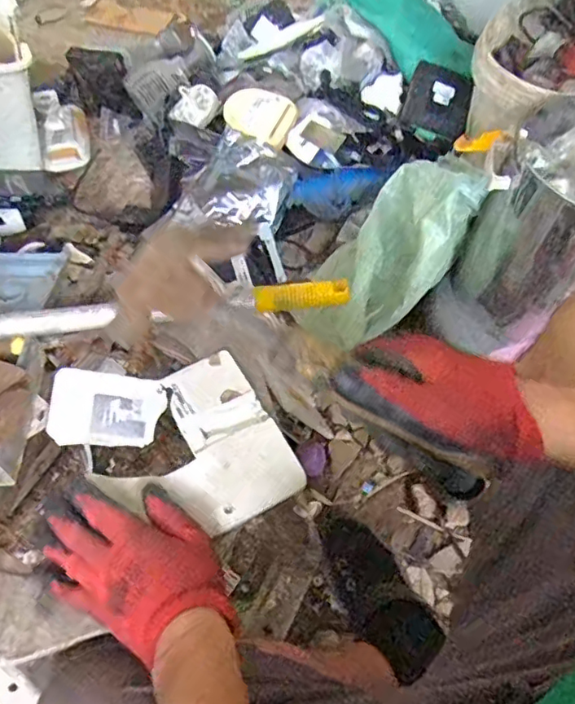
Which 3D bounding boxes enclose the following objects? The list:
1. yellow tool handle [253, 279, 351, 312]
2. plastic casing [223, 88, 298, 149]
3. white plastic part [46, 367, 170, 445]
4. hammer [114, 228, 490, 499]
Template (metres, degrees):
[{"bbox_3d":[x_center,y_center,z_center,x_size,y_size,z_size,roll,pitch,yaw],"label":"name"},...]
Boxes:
[{"bbox_3d":[0.016,-0.063,0.624,0.103,0.022,0.024,-6,56,-7],"label":"yellow tool handle"},{"bbox_3d":[-0.058,-0.491,1.171,0.142,0.026,0.110,24,77,3],"label":"plastic casing"},{"bbox_3d":[-0.182,0.057,0.580,0.112,0.010,0.078,3,61,-16],"label":"white plastic part"},{"bbox_3d":[0.006,-0.006,0.364,0.228,0.106,0.026,22,42,-13],"label":"hammer"}]

